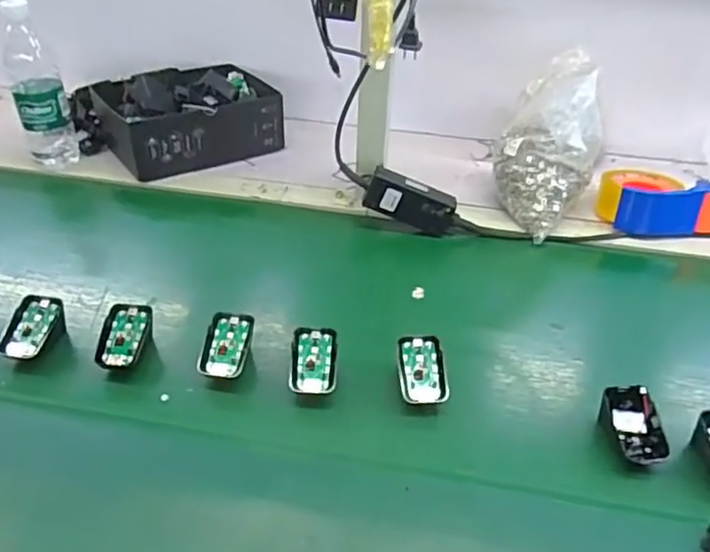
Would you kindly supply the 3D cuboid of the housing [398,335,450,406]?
[{"bbox_3d":[0.064,0.093,0.600,0.044,0.033,0.065,-2,38,-5],"label":"housing"}]

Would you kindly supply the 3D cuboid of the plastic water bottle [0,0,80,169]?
[{"bbox_3d":[-0.446,-0.261,0.875,0.063,0.235,0.061,-16,41,-22],"label":"plastic water bottle"}]

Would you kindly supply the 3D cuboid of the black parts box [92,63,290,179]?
[{"bbox_3d":[-0.255,-0.250,0.978,0.256,0.096,0.191,-18,42,-25],"label":"black parts box"}]

